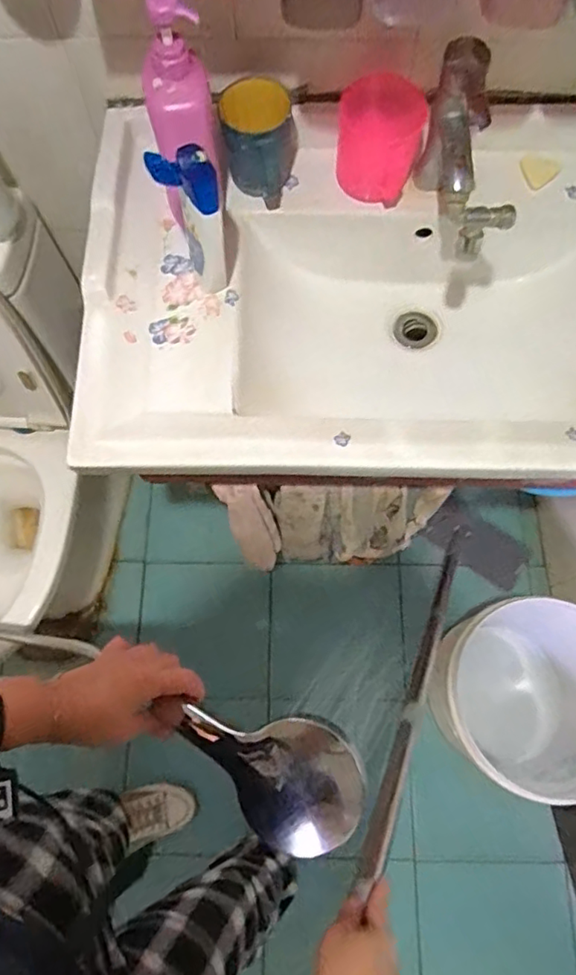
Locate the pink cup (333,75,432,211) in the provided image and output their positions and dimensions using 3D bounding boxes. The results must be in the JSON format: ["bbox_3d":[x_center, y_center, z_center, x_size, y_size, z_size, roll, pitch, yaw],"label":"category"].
[{"bbox_3d":[0.107,-0.410,0.687,0.095,0.099,0.089,0,72,1],"label":"pink cup"}]

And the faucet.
[{"bbox_3d":[0.189,-0.338,0.622,0.048,0.130,0.201,-5,85,-1],"label":"faucet"}]

